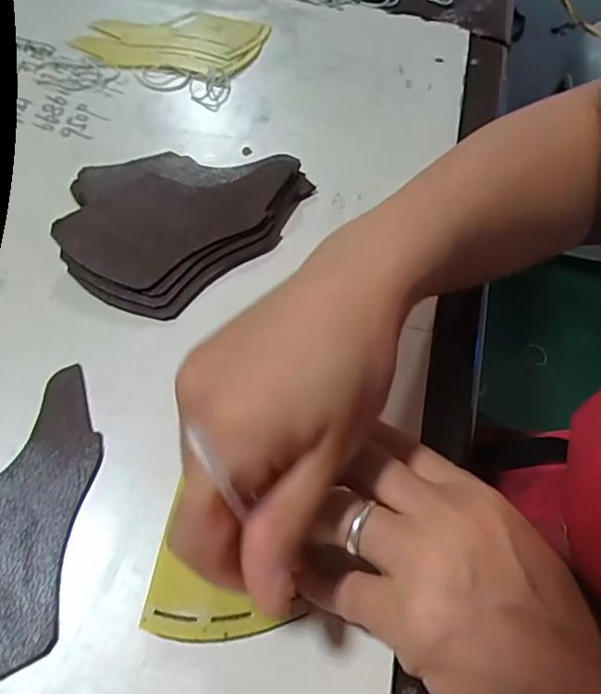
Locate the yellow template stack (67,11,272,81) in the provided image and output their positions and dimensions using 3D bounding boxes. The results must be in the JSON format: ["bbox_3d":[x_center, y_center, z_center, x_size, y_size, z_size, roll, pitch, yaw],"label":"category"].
[{"bbox_3d":[-0.110,-0.270,0.451,0.151,0.006,0.100,12,58,3],"label":"yellow template stack"}]

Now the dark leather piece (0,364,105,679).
[{"bbox_3d":[-0.136,0.077,0.239,0.070,0.005,0.142,4,58,-2],"label":"dark leather piece"}]

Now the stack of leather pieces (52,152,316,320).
[{"bbox_3d":[-0.080,-0.096,0.338,0.126,0.021,0.160,41,63,19],"label":"stack of leather pieces"}]

